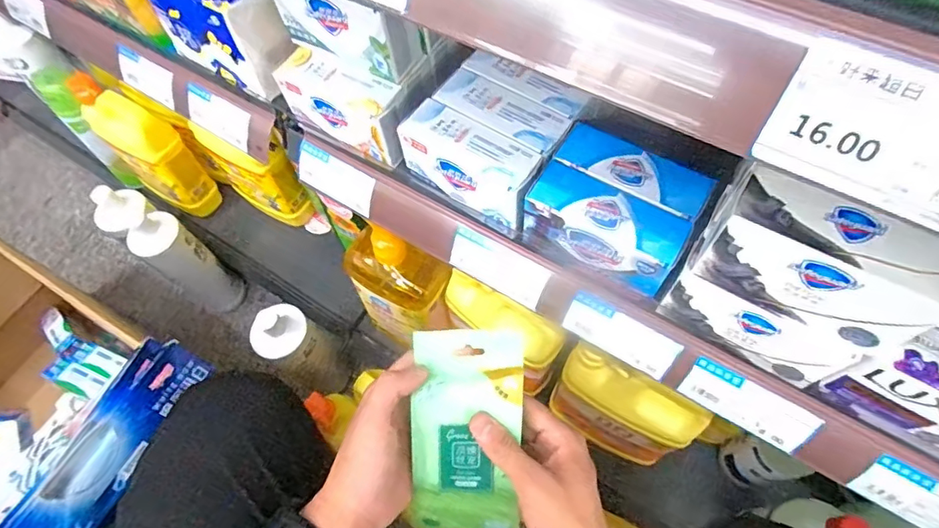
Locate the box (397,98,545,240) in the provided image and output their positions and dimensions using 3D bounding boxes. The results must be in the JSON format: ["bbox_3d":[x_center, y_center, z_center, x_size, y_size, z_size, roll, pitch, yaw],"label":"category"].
[{"bbox_3d":[0.001,-0.070,0.378,0.104,0.056,0.037,32,69,18],"label":"box"}]

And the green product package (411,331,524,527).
[{"bbox_3d":[-0.002,0.127,0.388,0.079,0.012,0.151,4,96,5],"label":"green product package"}]

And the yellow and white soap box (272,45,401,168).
[{"bbox_3d":[-0.101,-0.127,0.414,0.100,0.049,0.035,26,67,15],"label":"yellow and white soap box"}]

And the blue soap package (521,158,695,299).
[{"bbox_3d":[0.087,-0.022,0.343,0.097,0.049,0.037,30,69,17],"label":"blue soap package"}]

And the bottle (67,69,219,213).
[{"bbox_3d":[-0.497,-0.171,0.818,0.130,0.238,0.067,30,69,17],"label":"bottle"}]

